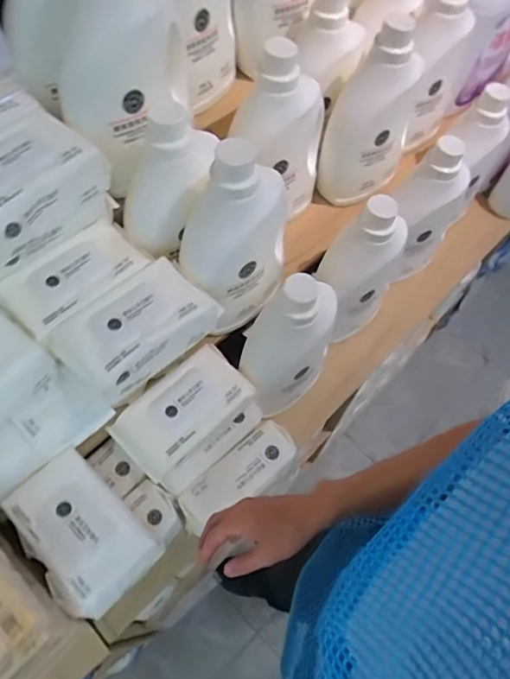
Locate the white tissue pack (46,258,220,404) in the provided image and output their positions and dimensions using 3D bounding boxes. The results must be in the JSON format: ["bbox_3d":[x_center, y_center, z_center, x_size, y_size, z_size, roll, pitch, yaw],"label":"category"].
[{"bbox_3d":[-0.153,-0.016,0.637,0.107,0.063,0.190,40,66,17],"label":"white tissue pack"}]

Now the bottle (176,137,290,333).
[{"bbox_3d":[-0.020,-0.146,0.685,0.084,0.287,0.149,40,66,17],"label":"bottle"}]

